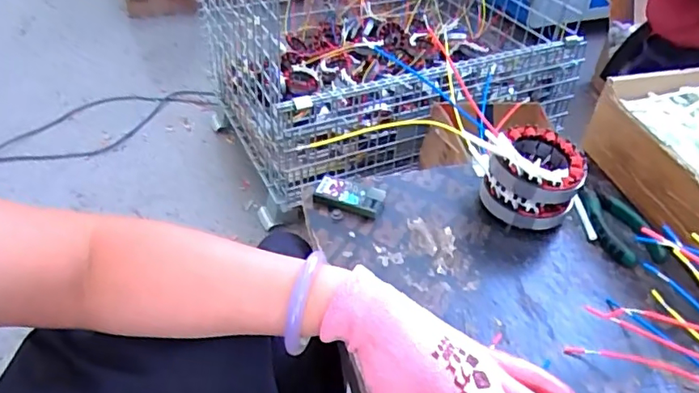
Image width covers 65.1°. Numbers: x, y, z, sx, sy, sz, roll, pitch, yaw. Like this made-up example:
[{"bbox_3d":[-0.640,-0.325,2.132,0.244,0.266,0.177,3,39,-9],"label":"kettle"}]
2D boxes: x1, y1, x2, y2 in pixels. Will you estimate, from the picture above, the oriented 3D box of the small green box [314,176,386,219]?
[{"bbox_3d":[0.001,0.000,0.547,0.068,0.017,0.032,18,45,14],"label":"small green box"}]

